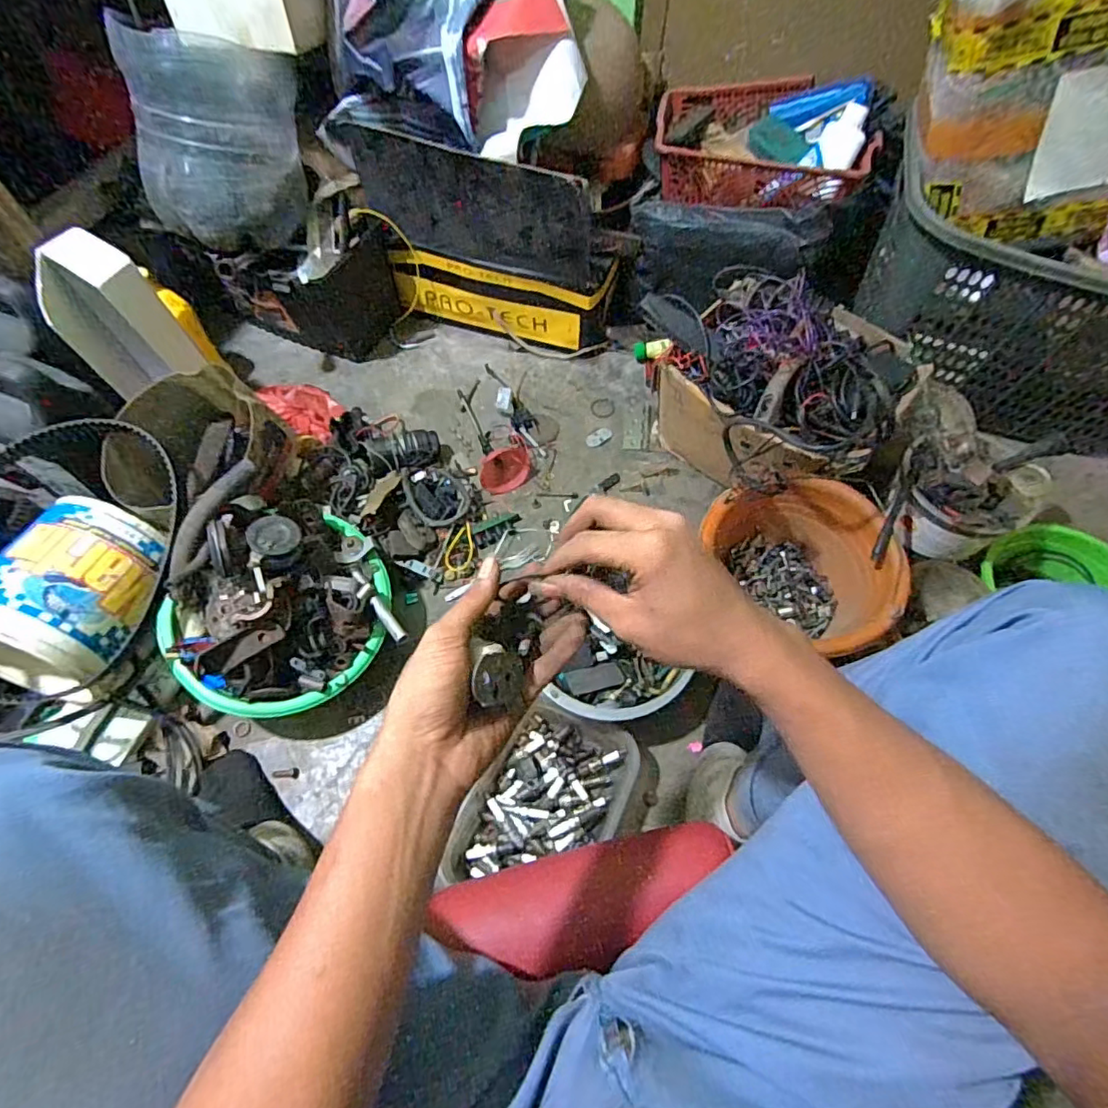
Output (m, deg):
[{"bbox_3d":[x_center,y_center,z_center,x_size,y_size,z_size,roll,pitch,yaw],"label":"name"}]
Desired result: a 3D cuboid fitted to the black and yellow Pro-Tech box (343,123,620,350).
[{"bbox_3d":[-0.109,-0.538,1.009,0.443,0.309,0.099,17,62,9],"label":"black and yellow Pro-Tech box"}]

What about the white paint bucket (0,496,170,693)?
[{"bbox_3d":[-0.604,0.048,0.718,0.191,0.157,0.209,0,61,0],"label":"white paint bucket"}]

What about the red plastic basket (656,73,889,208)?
[{"bbox_3d":[0.350,-0.696,0.984,0.353,0.094,0.257,14,62,7],"label":"red plastic basket"}]

